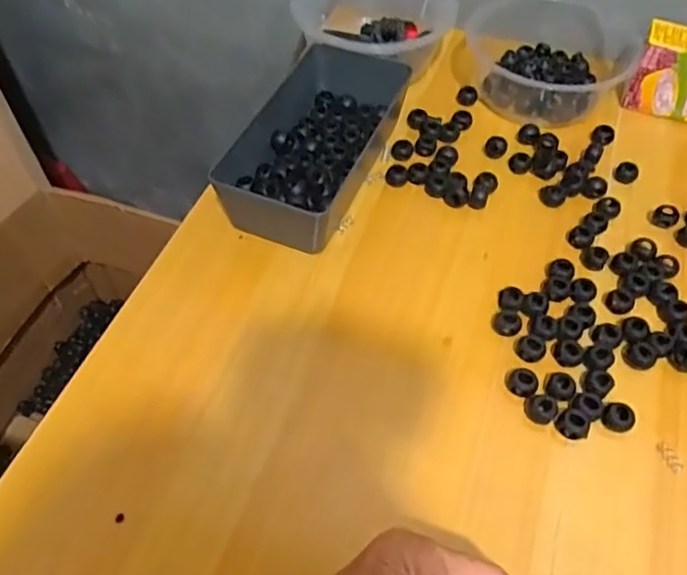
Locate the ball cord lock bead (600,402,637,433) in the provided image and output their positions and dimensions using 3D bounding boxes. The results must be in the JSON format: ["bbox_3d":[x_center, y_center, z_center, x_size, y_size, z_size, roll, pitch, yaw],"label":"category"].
[{"bbox_3d":[0.164,0.077,0.361,0.018,0.011,0.017,0,54,-1],"label":"ball cord lock bead"}]

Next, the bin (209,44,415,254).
[{"bbox_3d":[-0.020,-0.113,0.471,0.083,0.049,0.188,20,56,13],"label":"bin"}]

